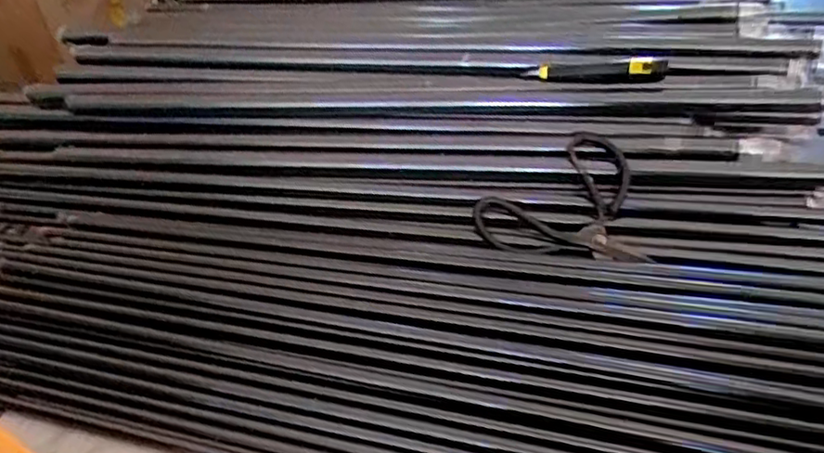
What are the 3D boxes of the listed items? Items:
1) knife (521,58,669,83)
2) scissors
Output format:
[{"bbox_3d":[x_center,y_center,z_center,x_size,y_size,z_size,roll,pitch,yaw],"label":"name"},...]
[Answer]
[{"bbox_3d":[0.207,-0.177,0.705,0.151,0.019,0.029,2,42,5],"label":"knife"},{"bbox_3d":[0.140,-0.030,0.623,0.155,0.014,0.152,-3,58,2],"label":"scissors"}]

